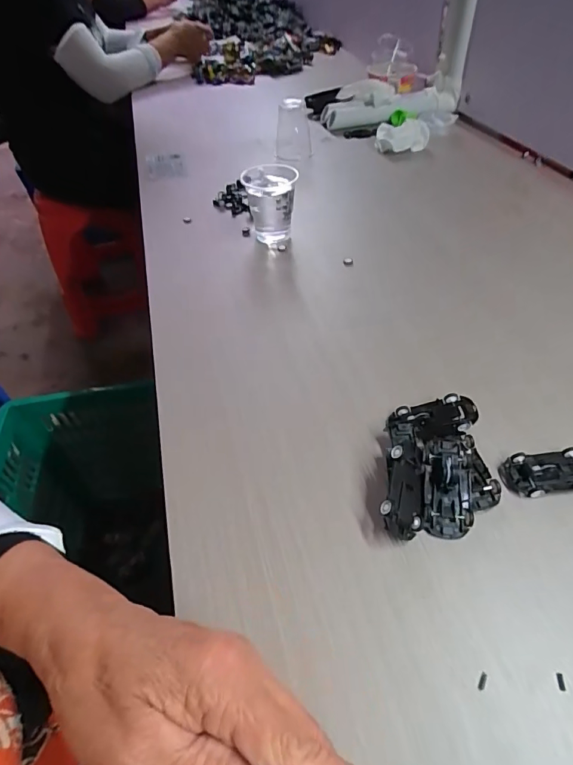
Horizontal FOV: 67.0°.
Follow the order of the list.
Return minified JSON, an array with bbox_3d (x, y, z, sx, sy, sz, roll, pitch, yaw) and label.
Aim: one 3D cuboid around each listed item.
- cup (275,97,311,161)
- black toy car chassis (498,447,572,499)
[{"bbox_3d":[0.008,-0.395,0.675,0.057,0.073,0.072,-1,47,4],"label":"cup"},{"bbox_3d":[0.187,0.062,0.304,0.067,0.013,0.030,-6,47,-1],"label":"black toy car chassis"}]

